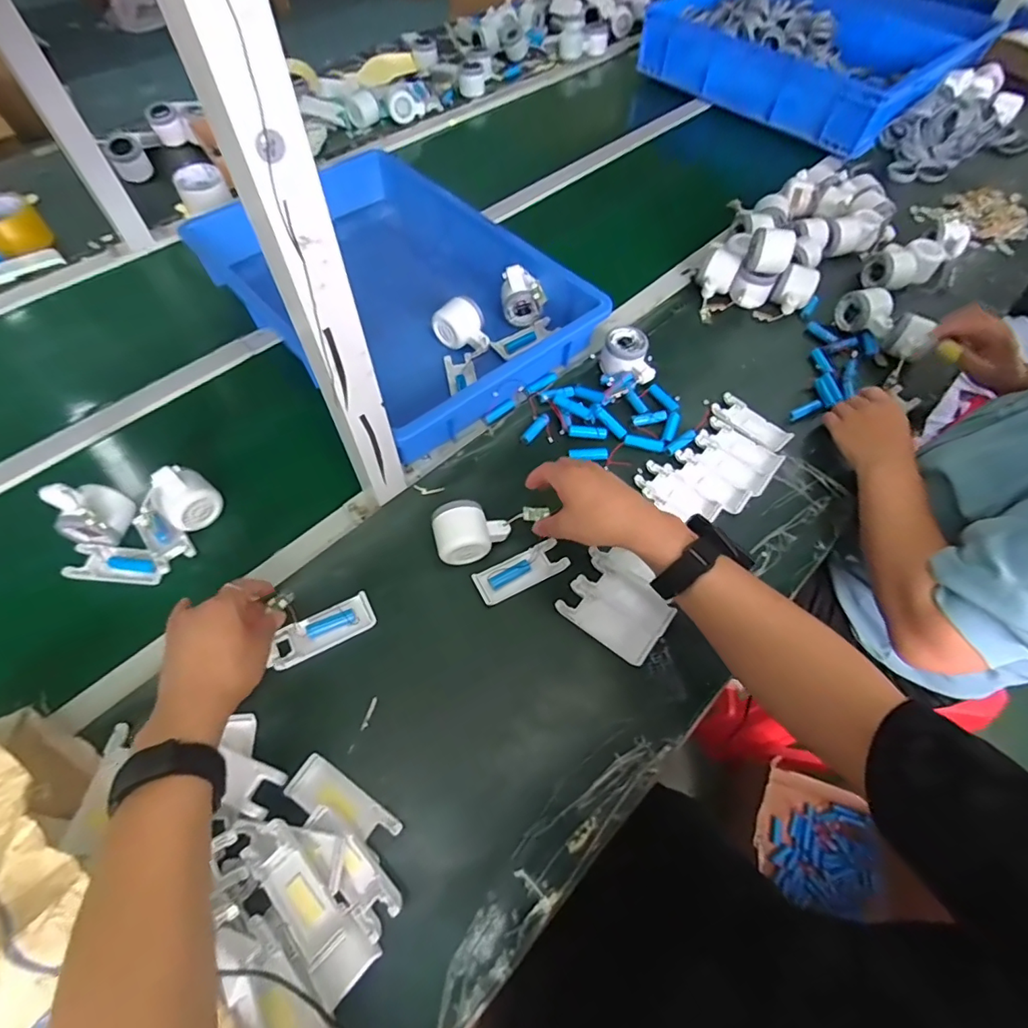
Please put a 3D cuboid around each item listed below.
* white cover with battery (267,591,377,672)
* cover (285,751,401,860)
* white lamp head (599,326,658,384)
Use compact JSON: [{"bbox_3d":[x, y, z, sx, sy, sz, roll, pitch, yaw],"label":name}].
[{"bbox_3d":[-0.195,0.117,0.519,0.102,0.010,0.043,-25,63,-15],"label":"white cover with battery"},{"bbox_3d":[-0.149,0.254,0.443,0.102,0.013,0.037,28,62,15],"label":"cover"},{"bbox_3d":[0.153,-0.216,0.705,0.061,0.046,0.083,-9,60,-6],"label":"white lamp head"}]

